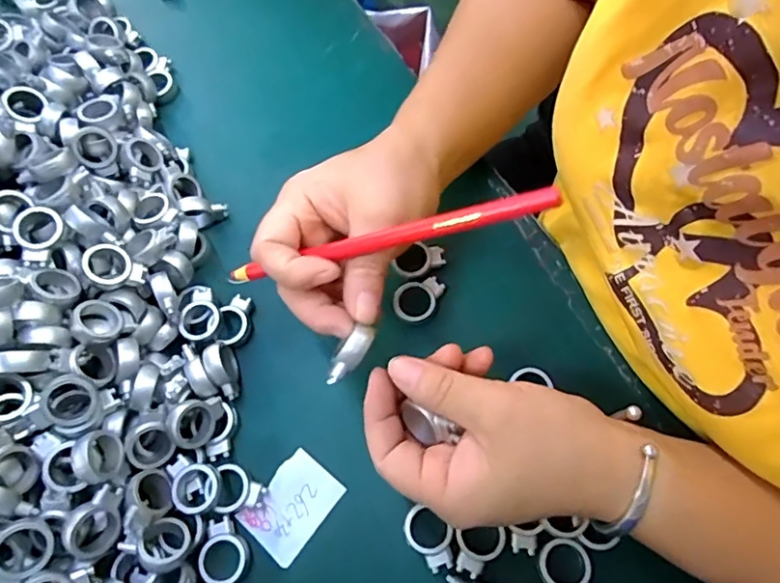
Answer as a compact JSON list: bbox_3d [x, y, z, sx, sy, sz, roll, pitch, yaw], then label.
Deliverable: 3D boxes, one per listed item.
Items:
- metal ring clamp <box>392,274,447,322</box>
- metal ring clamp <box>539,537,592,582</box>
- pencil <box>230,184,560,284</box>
[{"bbox_3d":[0.018,0.004,0.337,0.025,0.010,0.035,38,74,15],"label":"metal ring clamp"},{"bbox_3d":[0.092,0.144,0.274,0.025,0.004,0.034,-27,70,-9],"label":"metal ring clamp"},{"bbox_3d":[-0.006,-0.024,0.253,0.164,0.006,0.009,-12,67,22],"label":"pencil"}]

